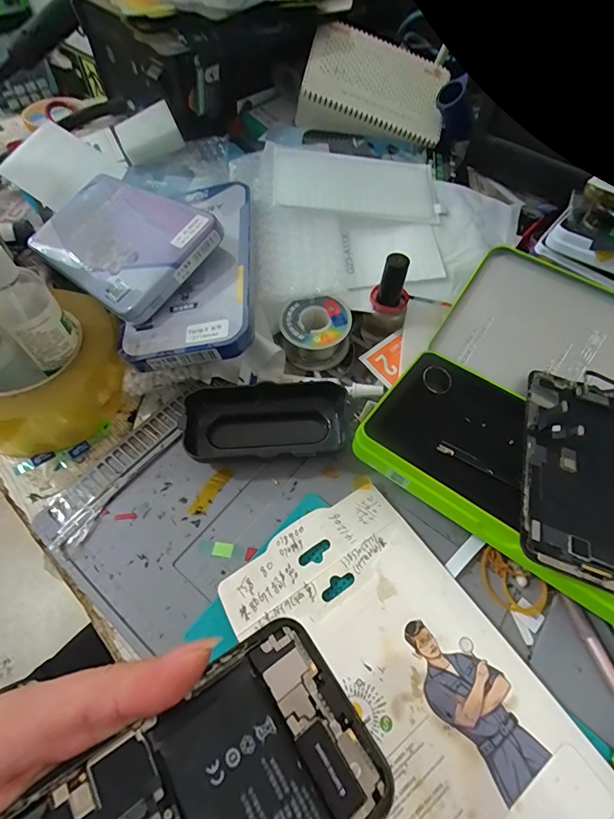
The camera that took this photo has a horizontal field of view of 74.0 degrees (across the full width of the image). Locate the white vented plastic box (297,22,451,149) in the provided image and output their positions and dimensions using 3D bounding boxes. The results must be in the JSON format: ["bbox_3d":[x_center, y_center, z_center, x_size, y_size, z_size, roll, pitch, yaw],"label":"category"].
[{"bbox_3d":[0.067,-0.316,0.400,0.142,0.055,0.098,9,58,4],"label":"white vented plastic box"}]

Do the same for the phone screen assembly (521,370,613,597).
[{"bbox_3d":[0.162,0.031,0.235,0.068,0.012,0.140,20,53,9],"label":"phone screen assembly"}]

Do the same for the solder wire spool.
[{"bbox_3d":[0.007,-0.062,0.312,0.052,0.027,0.045,6,58,2],"label":"solder wire spool"}]

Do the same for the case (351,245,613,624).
[{"bbox_3d":[0.160,0.005,0.266,0.188,0.054,0.206,34,63,18],"label":"case"}]

